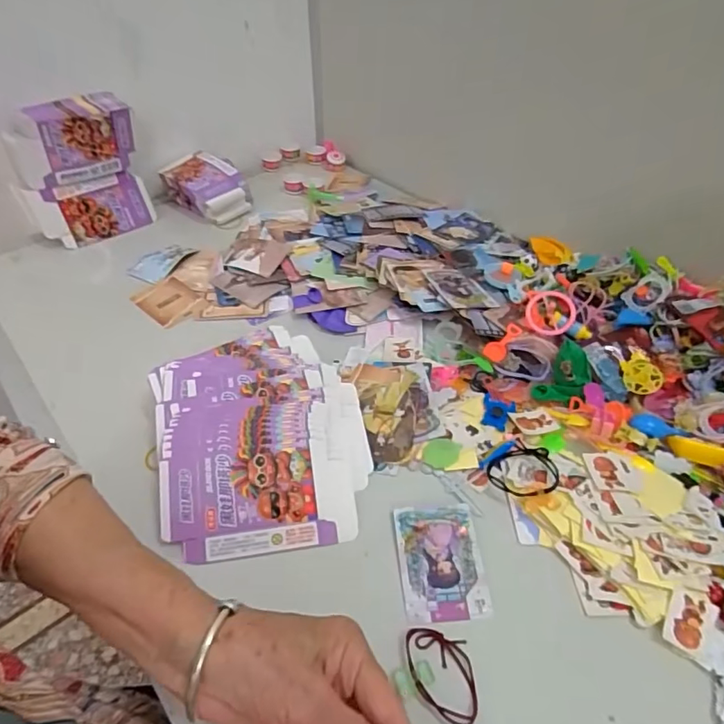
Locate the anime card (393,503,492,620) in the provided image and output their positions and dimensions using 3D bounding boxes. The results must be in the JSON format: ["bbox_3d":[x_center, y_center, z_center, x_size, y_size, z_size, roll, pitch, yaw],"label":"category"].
[{"bbox_3d":[0.059,0.150,0.387,0.061,0.004,0.085,-4,49,-2],"label":"anime card"}]

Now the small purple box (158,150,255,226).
[{"bbox_3d":[-0.239,-0.271,0.785,0.097,0.056,0.128,-28,49,-28],"label":"small purple box"}]

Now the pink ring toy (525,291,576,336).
[{"bbox_3d":[0.206,-0.053,0.557,0.052,0.012,0.053,-5,70,23],"label":"pink ring toy"}]

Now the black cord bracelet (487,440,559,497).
[{"bbox_3d":[0.138,0.091,0.431,0.054,0.012,0.055,0,42,0],"label":"black cord bracelet"}]

